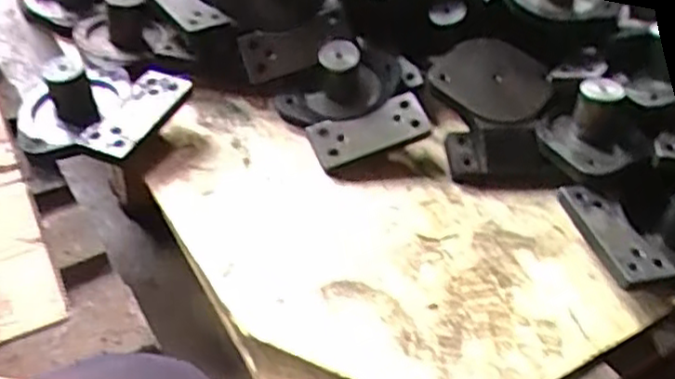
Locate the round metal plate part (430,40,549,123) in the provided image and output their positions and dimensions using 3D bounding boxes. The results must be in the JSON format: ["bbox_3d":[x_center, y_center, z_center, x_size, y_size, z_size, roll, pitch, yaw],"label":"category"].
[{"bbox_3d":[0.187,-0.136,0.854,0.145,0.012,0.121,19,61,-7],"label":"round metal plate part"}]

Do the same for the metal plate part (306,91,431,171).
[{"bbox_3d":[0.038,-0.069,0.818,0.134,0.020,0.056,-20,88,-7],"label":"metal plate part"}]

